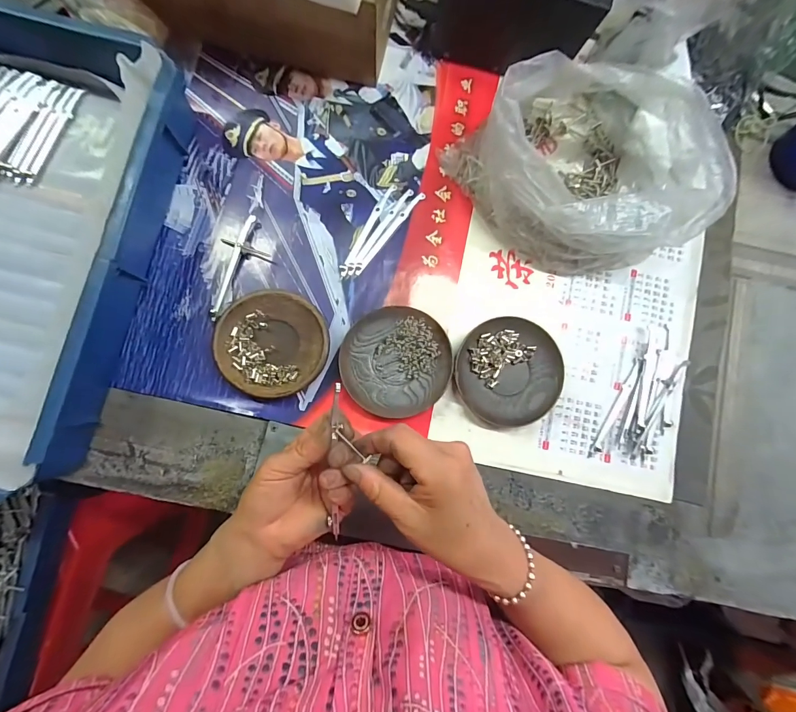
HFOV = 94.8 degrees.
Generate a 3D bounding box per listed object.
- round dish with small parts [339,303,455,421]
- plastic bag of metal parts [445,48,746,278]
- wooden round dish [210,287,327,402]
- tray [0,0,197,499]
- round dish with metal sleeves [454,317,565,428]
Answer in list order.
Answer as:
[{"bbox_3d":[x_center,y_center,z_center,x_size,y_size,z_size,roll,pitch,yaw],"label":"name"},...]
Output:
[{"bbox_3d":[-0.002,0.006,0.396,0.115,0.013,0.114,0,85,-4],"label":"round dish with small parts"},{"bbox_3d":[0.194,-0.191,0.382,0.201,0.104,0.215,-27,87,-6],"label":"plastic bag of metal parts"},{"bbox_3d":[-0.132,-0.013,0.388,0.112,0.018,0.106,0,85,-4],"label":"wooden round dish"},{"bbox_3d":[-0.390,-0.114,0.351,0.278,0.080,0.427,14,84,-2],"label":"tray"},{"bbox_3d":[0.120,0.017,0.402,0.113,0.015,0.115,0,85,-4],"label":"round dish with metal sleeves"}]

